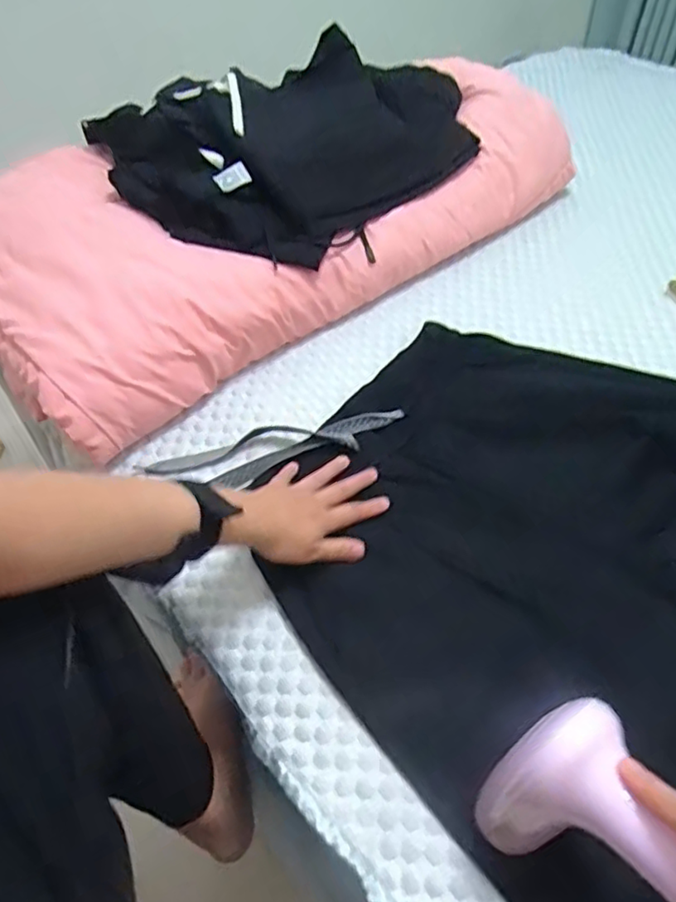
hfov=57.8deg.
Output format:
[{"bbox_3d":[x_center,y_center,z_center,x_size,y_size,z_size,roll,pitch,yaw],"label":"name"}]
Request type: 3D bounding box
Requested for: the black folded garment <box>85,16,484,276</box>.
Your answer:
[{"bbox_3d":[-0.093,-0.480,0.901,0.500,0.105,0.517,-33,55,-23],"label":"black folded garment"}]

